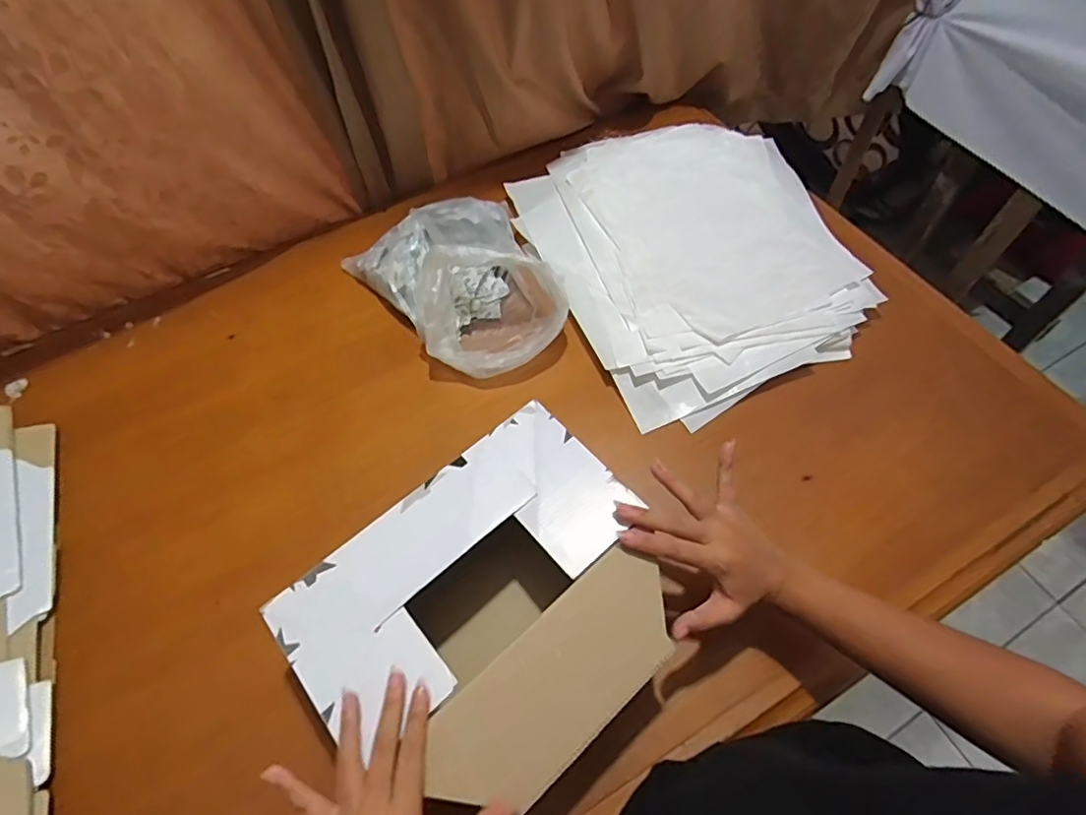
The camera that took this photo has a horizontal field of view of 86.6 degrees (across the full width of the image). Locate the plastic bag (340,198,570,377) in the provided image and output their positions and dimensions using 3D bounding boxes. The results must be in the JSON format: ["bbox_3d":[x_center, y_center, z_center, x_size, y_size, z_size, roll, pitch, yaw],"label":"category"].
[{"bbox_3d":[-0.095,-0.168,0.683,0.200,0.098,0.273,-35,63,-14],"label":"plastic bag"}]

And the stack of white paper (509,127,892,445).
[{"bbox_3d":[0.186,-0.213,0.736,0.365,0.033,0.440,-24,61,-9],"label":"stack of white paper"}]

